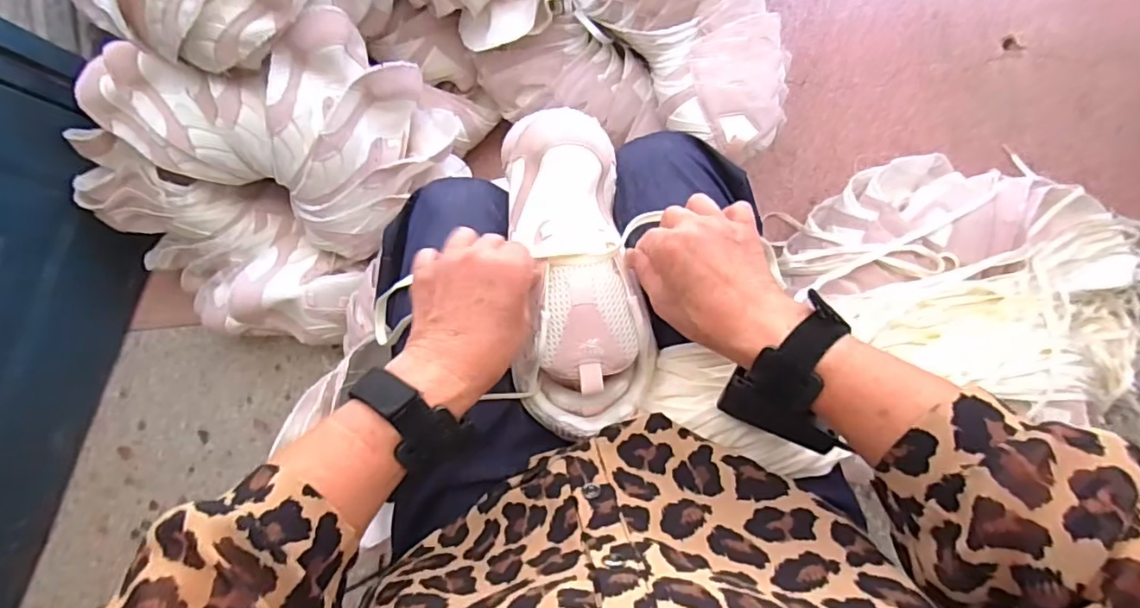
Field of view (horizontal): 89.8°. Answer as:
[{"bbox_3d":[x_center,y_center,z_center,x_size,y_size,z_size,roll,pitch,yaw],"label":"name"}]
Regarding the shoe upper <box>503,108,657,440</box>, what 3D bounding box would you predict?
[{"bbox_3d":[0.002,-0.026,0.433,0.097,0.062,0.238,-8,85,4],"label":"shoe upper"}]

